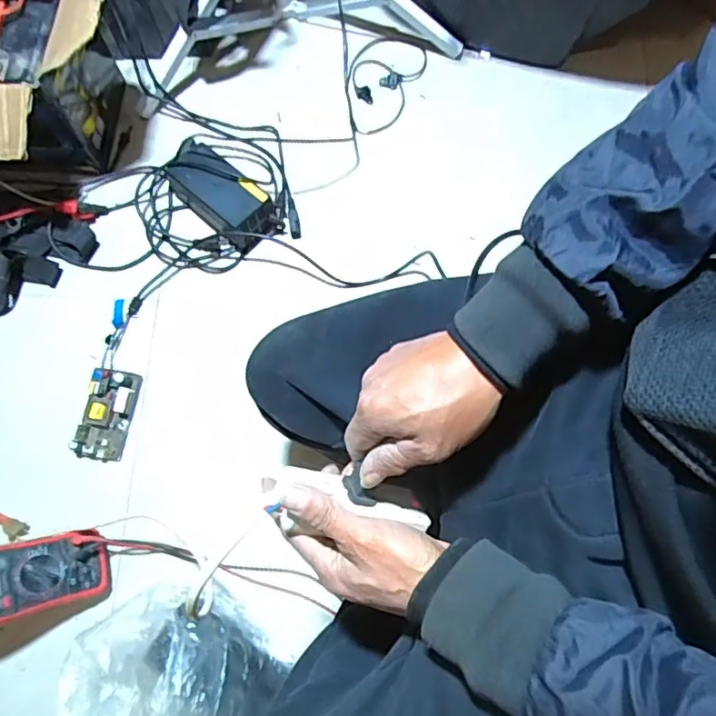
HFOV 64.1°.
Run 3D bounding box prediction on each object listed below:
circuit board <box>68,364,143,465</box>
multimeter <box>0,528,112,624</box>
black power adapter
[{"bbox_3d":[-0.363,0.080,0.826,0.069,0.023,0.129,10,74,3],"label":"circuit board"},{"bbox_3d":[-0.414,0.278,0.717,0.190,0.035,0.097,-1,70,-36],"label":"multimeter"},{"bbox_3d":[-0.218,-0.258,0.901,0.086,0.063,0.192,-43,78,-11],"label":"black power adapter"}]

